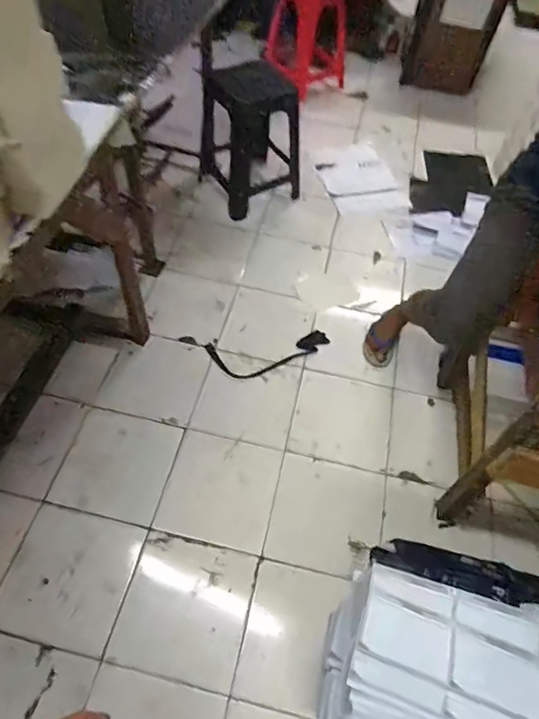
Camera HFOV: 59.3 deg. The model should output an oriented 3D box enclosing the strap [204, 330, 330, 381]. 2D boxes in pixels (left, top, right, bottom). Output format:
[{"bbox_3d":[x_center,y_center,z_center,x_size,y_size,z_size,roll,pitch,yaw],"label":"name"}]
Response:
[{"bbox_3d":[0.002,-0.014,1.543,0.398,0.024,0.147,-8,57,-10],"label":"strap"}]

